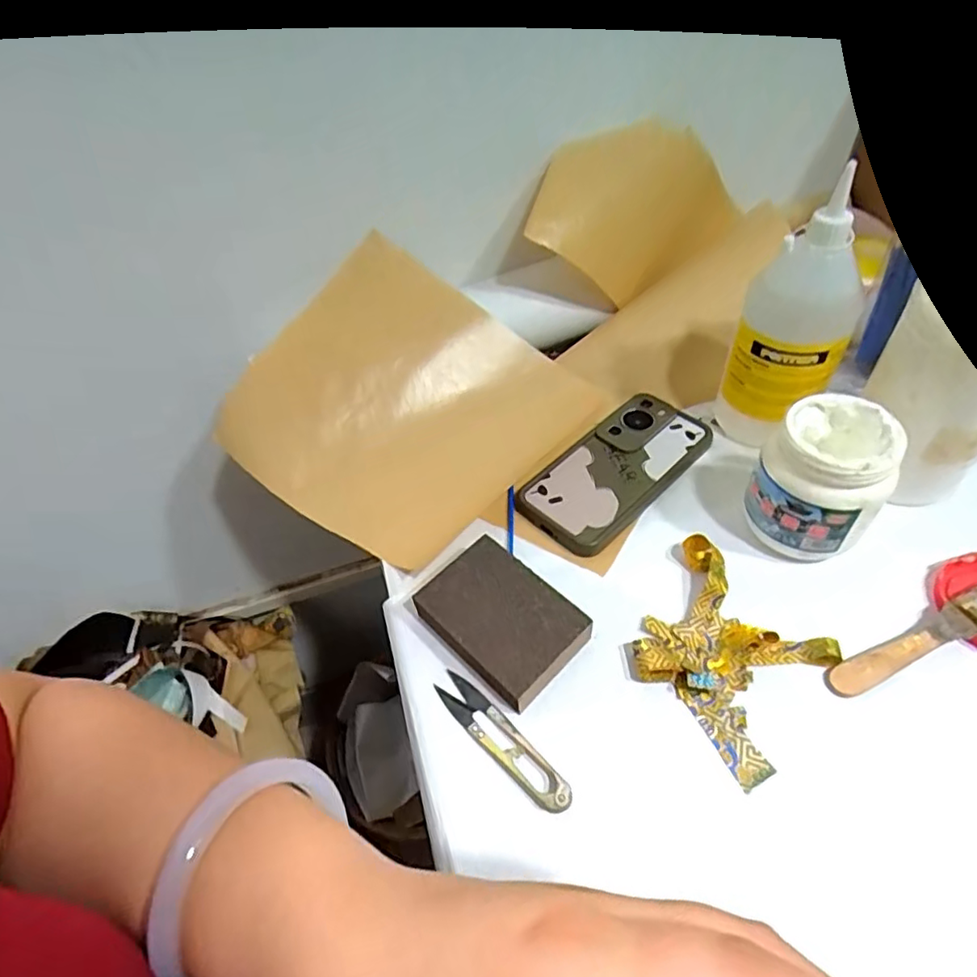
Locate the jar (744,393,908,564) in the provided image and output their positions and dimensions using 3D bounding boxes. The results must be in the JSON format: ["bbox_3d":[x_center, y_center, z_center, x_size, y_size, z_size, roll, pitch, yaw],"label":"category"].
[{"bbox_3d":[0.218,-0.003,0.387,0.074,0.091,0.080,34,62,29],"label":"jar"}]

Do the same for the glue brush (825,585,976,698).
[{"bbox_3d":[0.266,0.089,0.353,0.137,0.020,0.023,-21,54,-12],"label":"glue brush"}]

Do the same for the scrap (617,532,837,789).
[{"bbox_3d":[0.143,0.098,0.362,0.102,0.014,0.116,-35,54,-22],"label":"scrap"}]

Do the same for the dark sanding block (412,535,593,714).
[{"bbox_3d":[0.008,0.085,0.380,0.072,0.026,0.100,-38,56,-24],"label":"dark sanding block"}]

